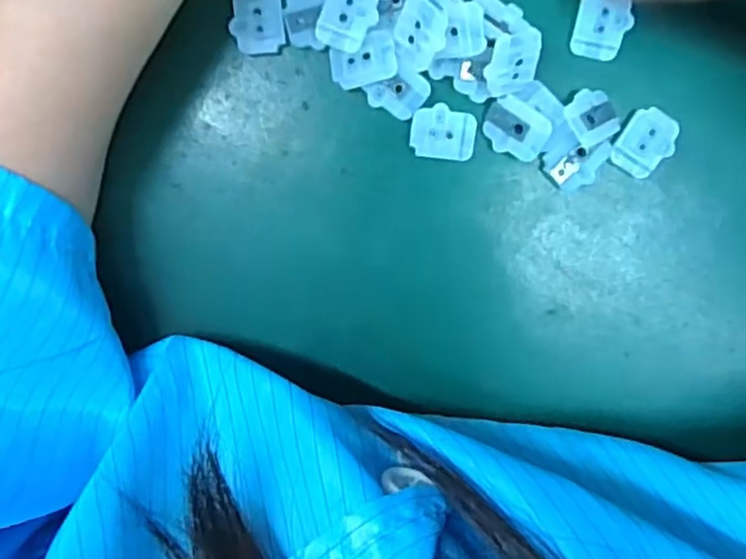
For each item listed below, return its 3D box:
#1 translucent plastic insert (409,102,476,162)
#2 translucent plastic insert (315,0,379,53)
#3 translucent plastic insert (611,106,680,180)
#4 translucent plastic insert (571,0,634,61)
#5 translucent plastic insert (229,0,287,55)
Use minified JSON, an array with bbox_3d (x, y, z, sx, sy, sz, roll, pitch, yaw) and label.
[{"bbox_3d":[0.024,-0.049,0.234,0.021,0.004,0.017,6,98,0],"label":"translucent plastic insert"},{"bbox_3d":[-0.008,-0.085,0.224,0.018,0.004,0.022,25,97,-3],"label":"translucent plastic insert"},{"bbox_3d":[0.091,-0.045,0.233,0.017,0.004,0.022,36,97,-4],"label":"translucent plastic insert"},{"bbox_3d":[0.075,-0.083,0.229,0.017,0.004,0.020,11,98,-1],"label":"translucent plastic insert"},{"bbox_3d":[-0.038,-0.085,0.229,0.017,0.004,0.022,-5,98,1],"label":"translucent plastic insert"}]

